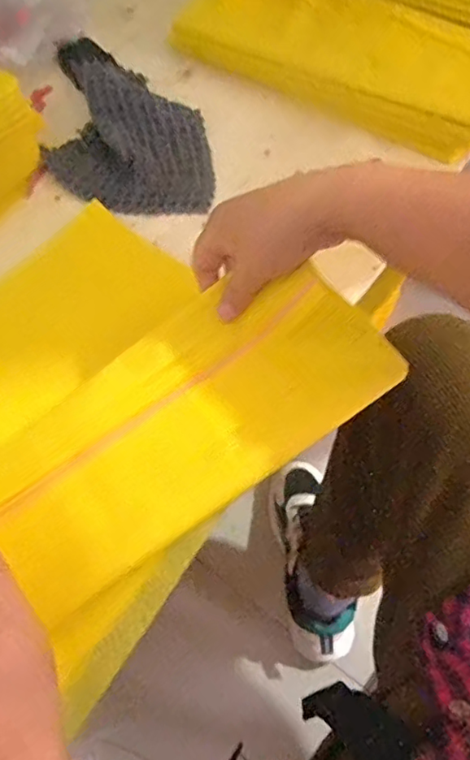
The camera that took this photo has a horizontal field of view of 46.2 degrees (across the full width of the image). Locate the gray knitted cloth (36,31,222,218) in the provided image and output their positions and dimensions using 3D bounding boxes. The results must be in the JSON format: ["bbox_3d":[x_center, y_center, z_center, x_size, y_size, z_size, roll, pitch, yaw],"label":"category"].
[{"bbox_3d":[-0.119,-0.284,0.584,0.169,0.046,0.271,-9,63,-1],"label":"gray knitted cloth"}]

